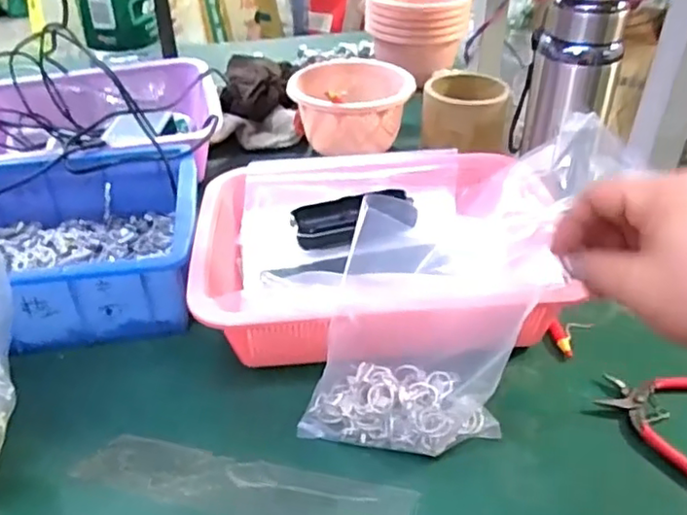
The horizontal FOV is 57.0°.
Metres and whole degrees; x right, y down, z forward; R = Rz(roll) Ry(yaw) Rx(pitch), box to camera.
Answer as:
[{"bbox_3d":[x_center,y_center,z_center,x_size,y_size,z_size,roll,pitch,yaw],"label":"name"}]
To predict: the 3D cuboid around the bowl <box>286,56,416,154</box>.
[{"bbox_3d":[0.011,-0.185,0.777,0.149,0.079,0.124,-1,36,-1],"label":"bowl"}]

